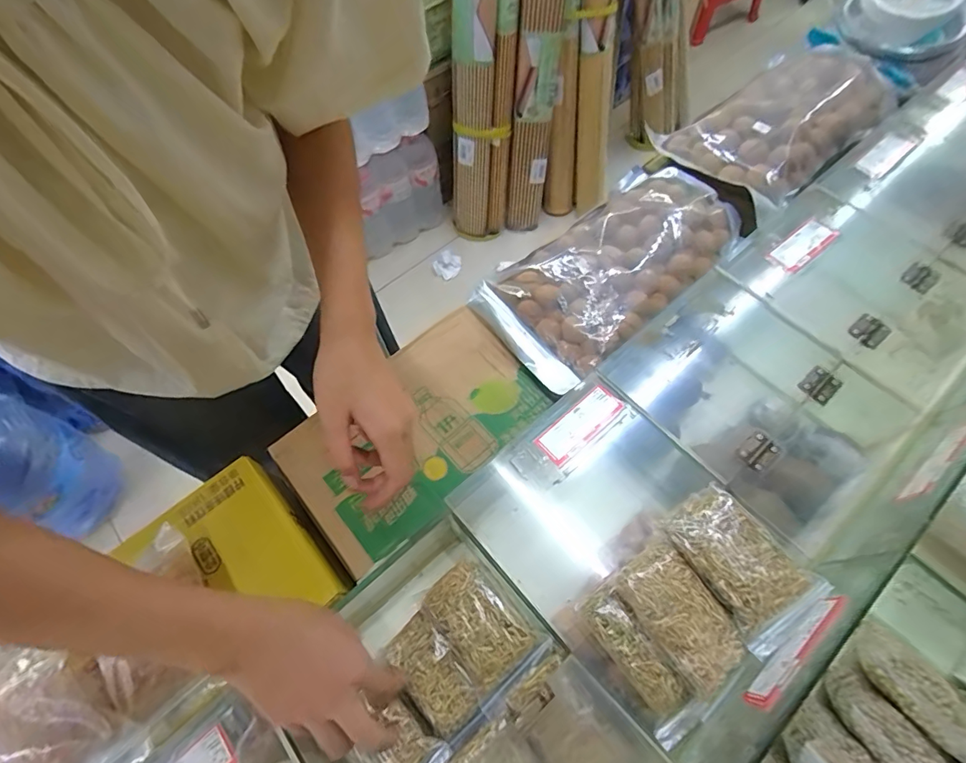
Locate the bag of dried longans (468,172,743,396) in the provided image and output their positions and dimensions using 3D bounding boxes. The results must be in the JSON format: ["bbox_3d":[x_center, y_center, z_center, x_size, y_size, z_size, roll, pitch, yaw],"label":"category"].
[{"bbox_3d":[0.158,-0.148,0.594,0.325,0.064,0.182,-36,67,-15],"label":"bag of dried longans"}]

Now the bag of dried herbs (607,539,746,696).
[{"bbox_3d":[0.145,0.170,0.348,0.057,0.030,0.093,-30,66,-13],"label":"bag of dried herbs"}]

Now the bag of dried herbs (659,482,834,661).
[{"bbox_3d":[0.192,0.133,0.355,0.061,0.024,0.105,-29,65,-13],"label":"bag of dried herbs"}]

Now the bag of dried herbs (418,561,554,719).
[{"bbox_3d":[-0.004,0.217,0.413,0.106,0.020,0.073,39,70,20],"label":"bag of dried herbs"}]

